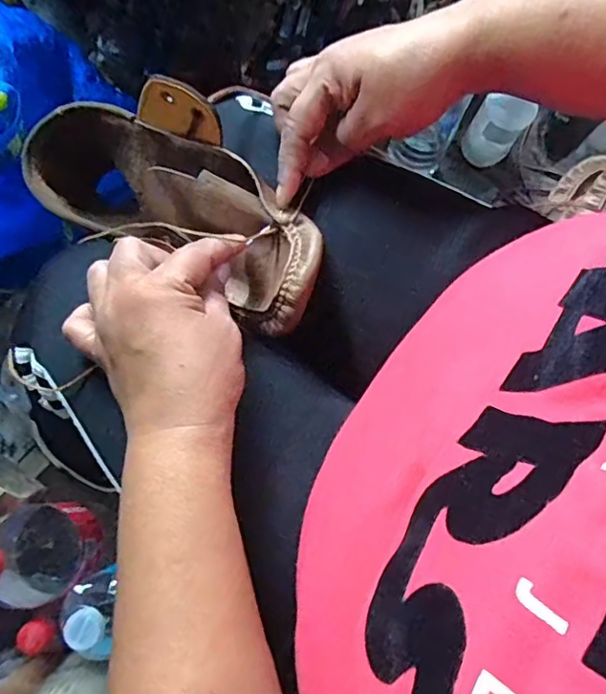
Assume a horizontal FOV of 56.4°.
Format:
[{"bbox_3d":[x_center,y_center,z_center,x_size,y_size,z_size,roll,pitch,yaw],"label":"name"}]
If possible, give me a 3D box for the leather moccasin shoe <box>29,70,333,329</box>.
[{"bbox_3d":[-0.087,-0.100,0.358,0.228,0.095,0.080,29,79,19],"label":"leather moccasin shoe"}]

